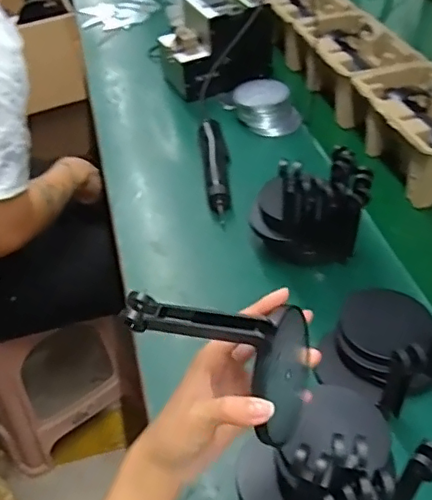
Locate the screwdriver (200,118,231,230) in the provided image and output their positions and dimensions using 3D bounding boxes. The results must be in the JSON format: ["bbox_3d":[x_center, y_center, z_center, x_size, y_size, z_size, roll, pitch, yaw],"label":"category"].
[{"bbox_3d":[0.003,-0.127,0.857,0.040,0.038,0.231,-3,43,-3],"label":"screwdriver"}]

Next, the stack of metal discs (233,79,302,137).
[{"bbox_3d":[0.086,-0.244,0.967,0.103,0.059,0.092,-3,43,-3],"label":"stack of metal discs"}]

